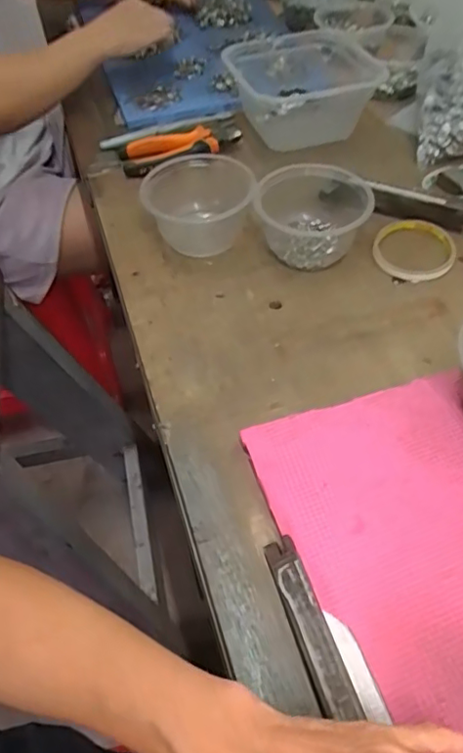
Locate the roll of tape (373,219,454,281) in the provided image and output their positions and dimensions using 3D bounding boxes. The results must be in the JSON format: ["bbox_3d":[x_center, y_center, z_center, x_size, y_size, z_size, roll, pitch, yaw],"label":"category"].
[{"bbox_3d":[0.189,-0.131,0.594,0.083,0.013,0.085,-1,51,1],"label":"roll of tape"}]

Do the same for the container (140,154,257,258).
[{"bbox_3d":[-0.035,-0.178,0.606,0.112,0.066,0.104,-10,51,-5],"label":"container"}]

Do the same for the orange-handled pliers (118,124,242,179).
[{"bbox_3d":[-0.061,-0.287,0.711,0.153,0.015,0.062,-16,53,-10],"label":"orange-handled pliers"}]

